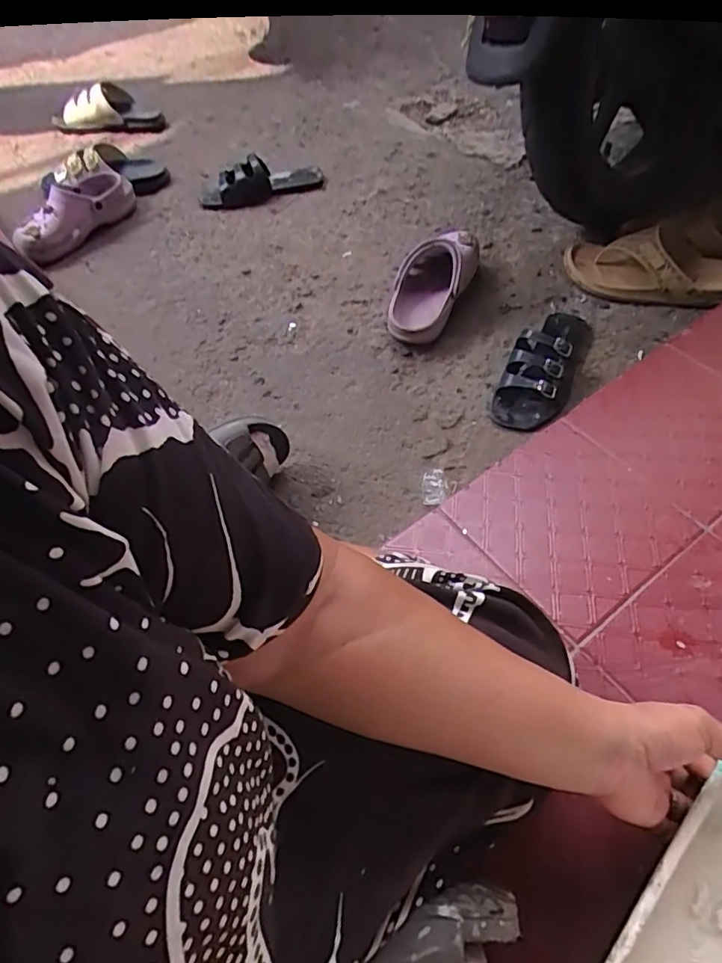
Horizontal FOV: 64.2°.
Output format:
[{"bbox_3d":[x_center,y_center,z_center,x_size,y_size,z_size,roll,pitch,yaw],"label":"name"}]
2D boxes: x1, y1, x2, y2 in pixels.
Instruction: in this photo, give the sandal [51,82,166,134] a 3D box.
[{"bbox_3d":[-0.547,-0.796,1.220,0.227,0.082,0.107,15,57,15],"label":"sandal"}]

